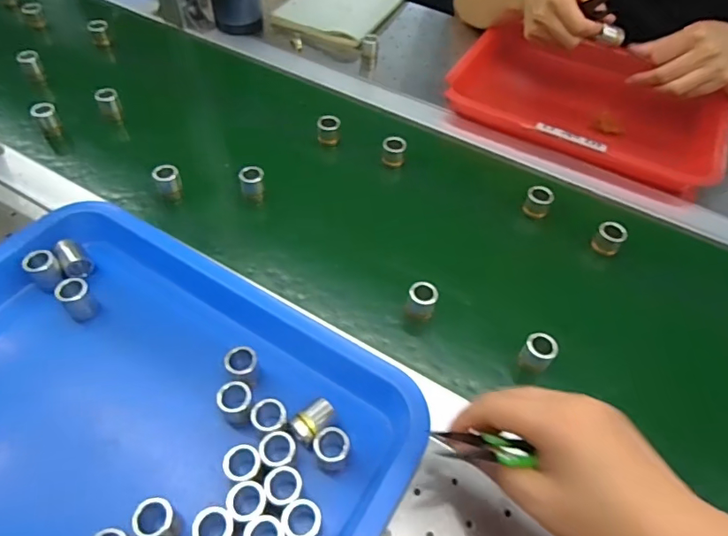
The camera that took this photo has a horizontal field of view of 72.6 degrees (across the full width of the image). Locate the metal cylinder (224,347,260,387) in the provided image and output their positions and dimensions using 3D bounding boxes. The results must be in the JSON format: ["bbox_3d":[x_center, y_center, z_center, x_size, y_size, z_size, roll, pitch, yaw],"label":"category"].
[{"bbox_3d":[-0.090,0.077,0.372,0.022,0.038,0.019,-21,59,-16],"label":"metal cylinder"}]

